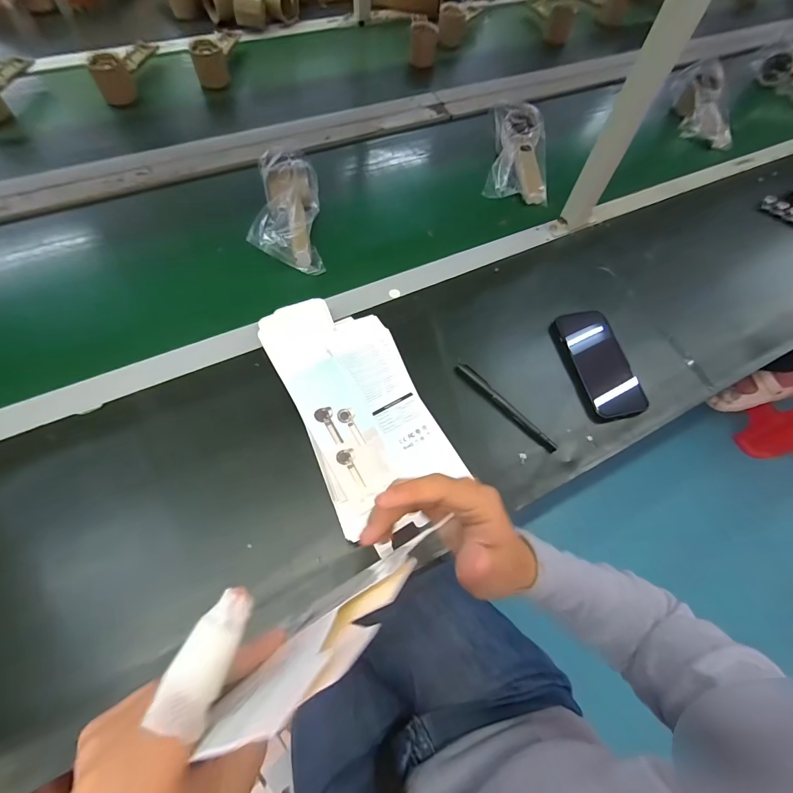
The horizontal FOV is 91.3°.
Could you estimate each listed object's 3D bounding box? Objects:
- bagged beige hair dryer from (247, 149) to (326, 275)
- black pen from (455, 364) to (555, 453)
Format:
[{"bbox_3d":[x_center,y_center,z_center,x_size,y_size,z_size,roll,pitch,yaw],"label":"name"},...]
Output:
[{"bbox_3d":[-0.154,-0.268,0.545,0.086,0.067,0.192,-5,63,-7],"label":"bagged beige hair dryer"},{"bbox_3d":[0.129,0.012,0.461,0.016,0.013,0.145,-38,71,-21],"label":"black pen"}]

